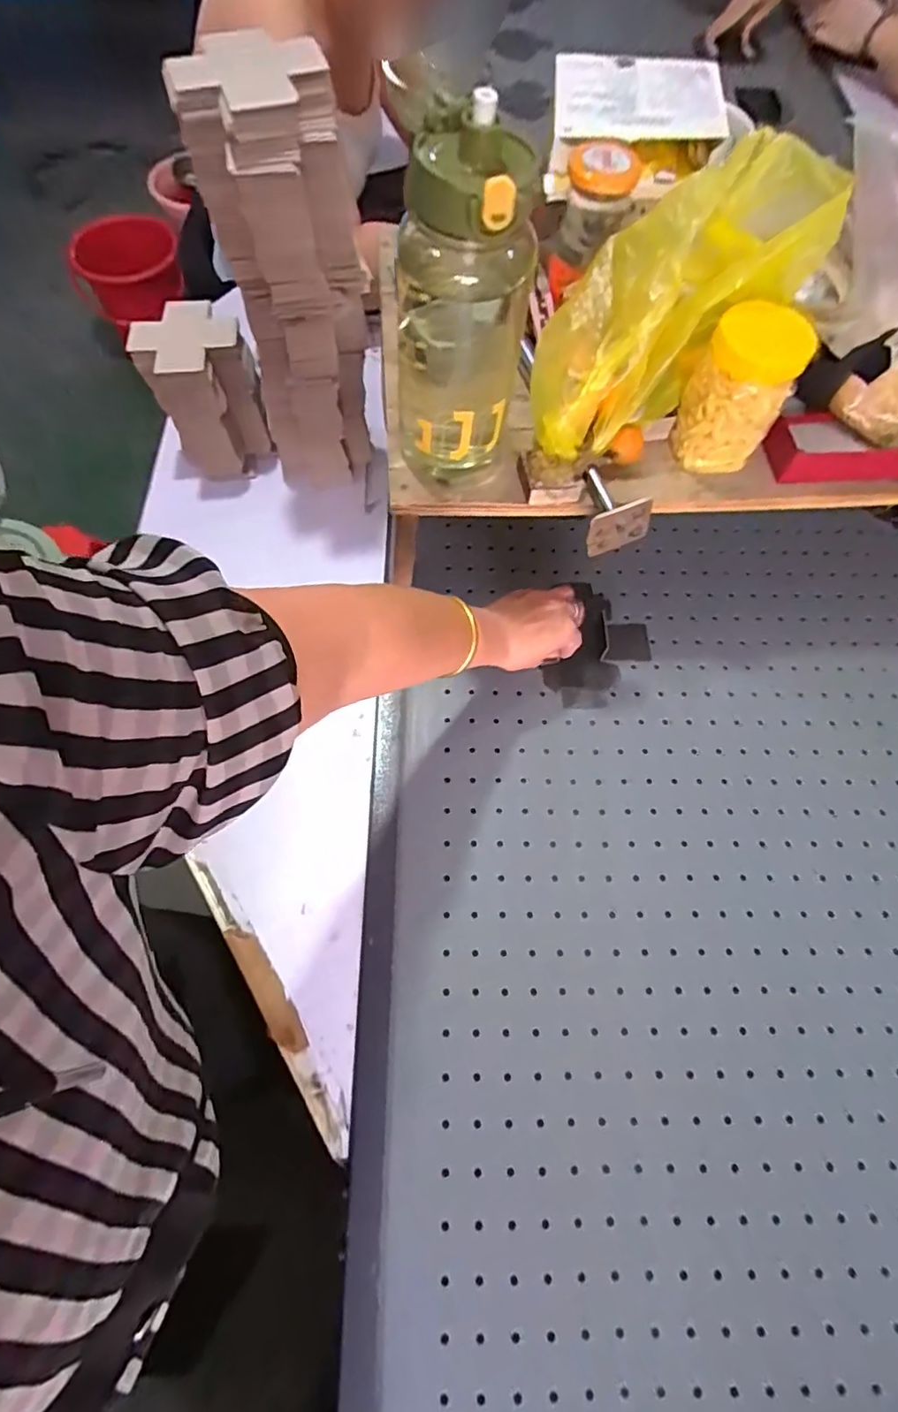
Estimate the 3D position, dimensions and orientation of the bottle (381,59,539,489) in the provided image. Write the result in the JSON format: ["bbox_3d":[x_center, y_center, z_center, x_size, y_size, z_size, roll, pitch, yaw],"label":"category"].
[{"bbox_3d":[0.007,-0.265,0.410,0.084,0.215,0.094,-2,66,-2],"label":"bottle"}]

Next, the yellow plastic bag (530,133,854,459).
[{"bbox_3d":[0.173,-0.324,0.452,0.137,0.101,0.294,43,95,14],"label":"yellow plastic bag"}]

